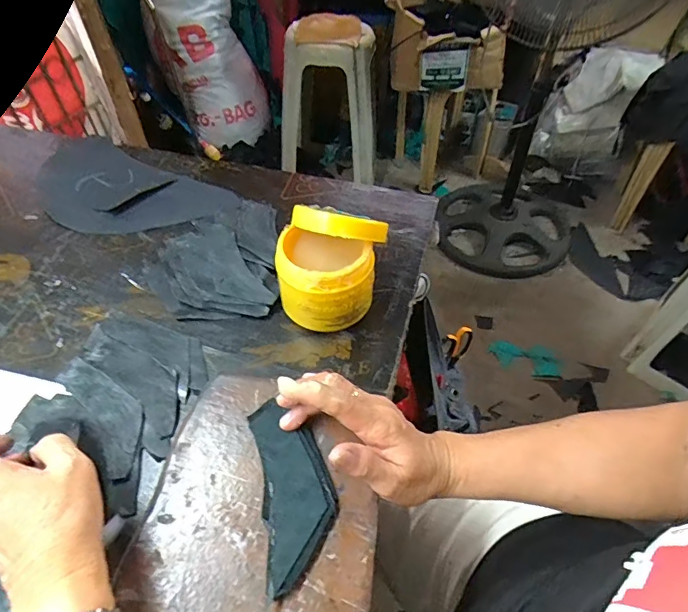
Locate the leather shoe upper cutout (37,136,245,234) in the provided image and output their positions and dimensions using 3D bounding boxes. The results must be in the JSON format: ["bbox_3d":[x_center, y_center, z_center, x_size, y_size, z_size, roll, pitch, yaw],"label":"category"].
[{"bbox_3d":[-0.311,-0.158,0.635,0.334,0.014,0.156,26,55,21],"label":"leather shoe upper cutout"}]

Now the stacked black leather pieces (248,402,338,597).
[{"bbox_3d":[-0.038,0.135,0.356,0.053,0.014,0.139,-11,51,-8],"label":"stacked black leather pieces"}]

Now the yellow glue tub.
[{"bbox_3d":[-0.016,-0.036,0.455,0.087,0.123,0.079,19,53,16],"label":"yellow glue tub"}]

